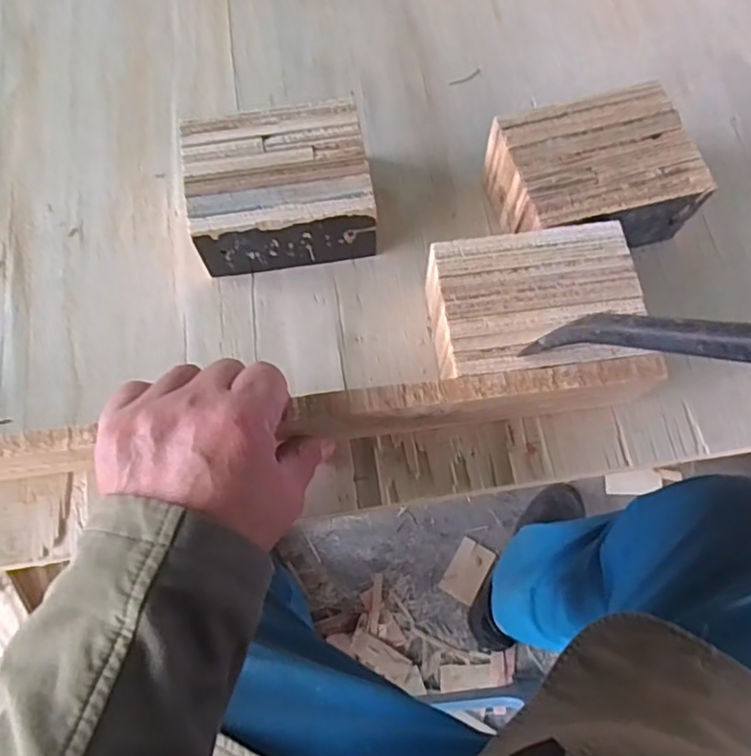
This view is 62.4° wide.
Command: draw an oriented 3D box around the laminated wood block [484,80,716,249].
[{"bbox_3d":[0.147,-0.138,0.436,0.123,0.065,0.096,-11,71,-2],"label":"laminated wood block"}]

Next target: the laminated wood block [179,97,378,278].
[{"bbox_3d":[-0.064,-0.128,0.435,0.119,0.063,0.098,-7,71,-1],"label":"laminated wood block"}]

